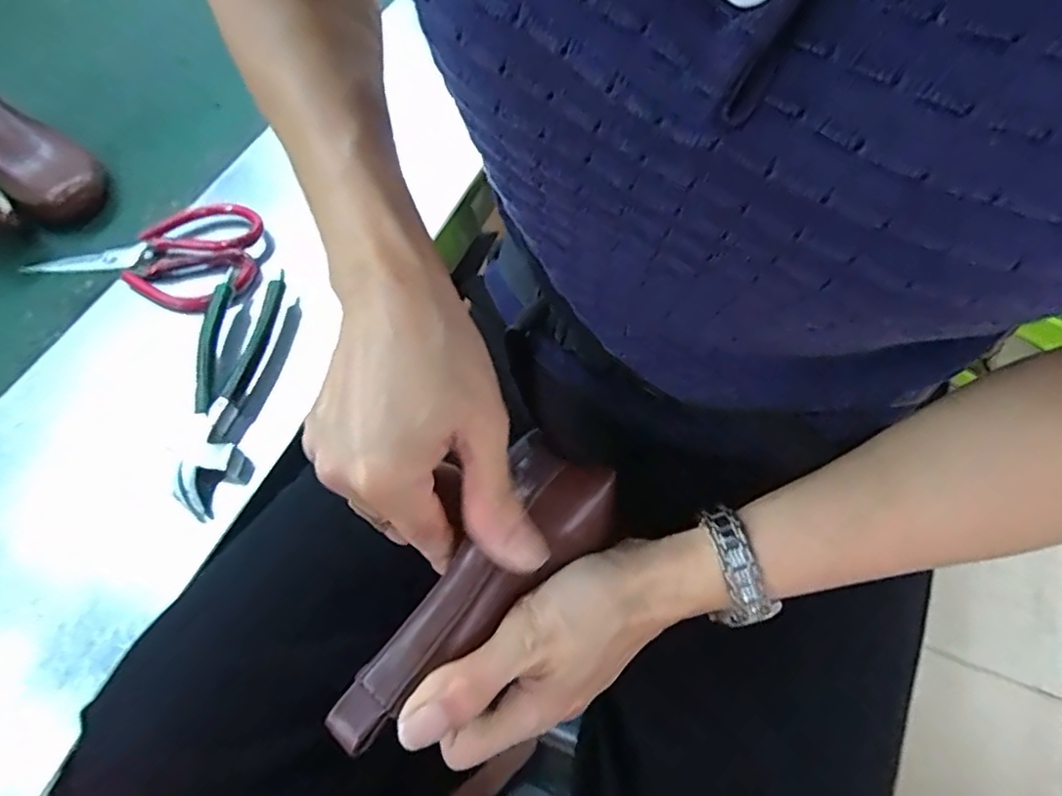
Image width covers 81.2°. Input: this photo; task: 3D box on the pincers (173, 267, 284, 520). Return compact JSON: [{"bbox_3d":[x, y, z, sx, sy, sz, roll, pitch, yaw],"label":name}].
[{"bbox_3d":[-0.217,-0.009,0.432,0.047,0.025,0.179,2,57,6],"label":"pincers"}]

